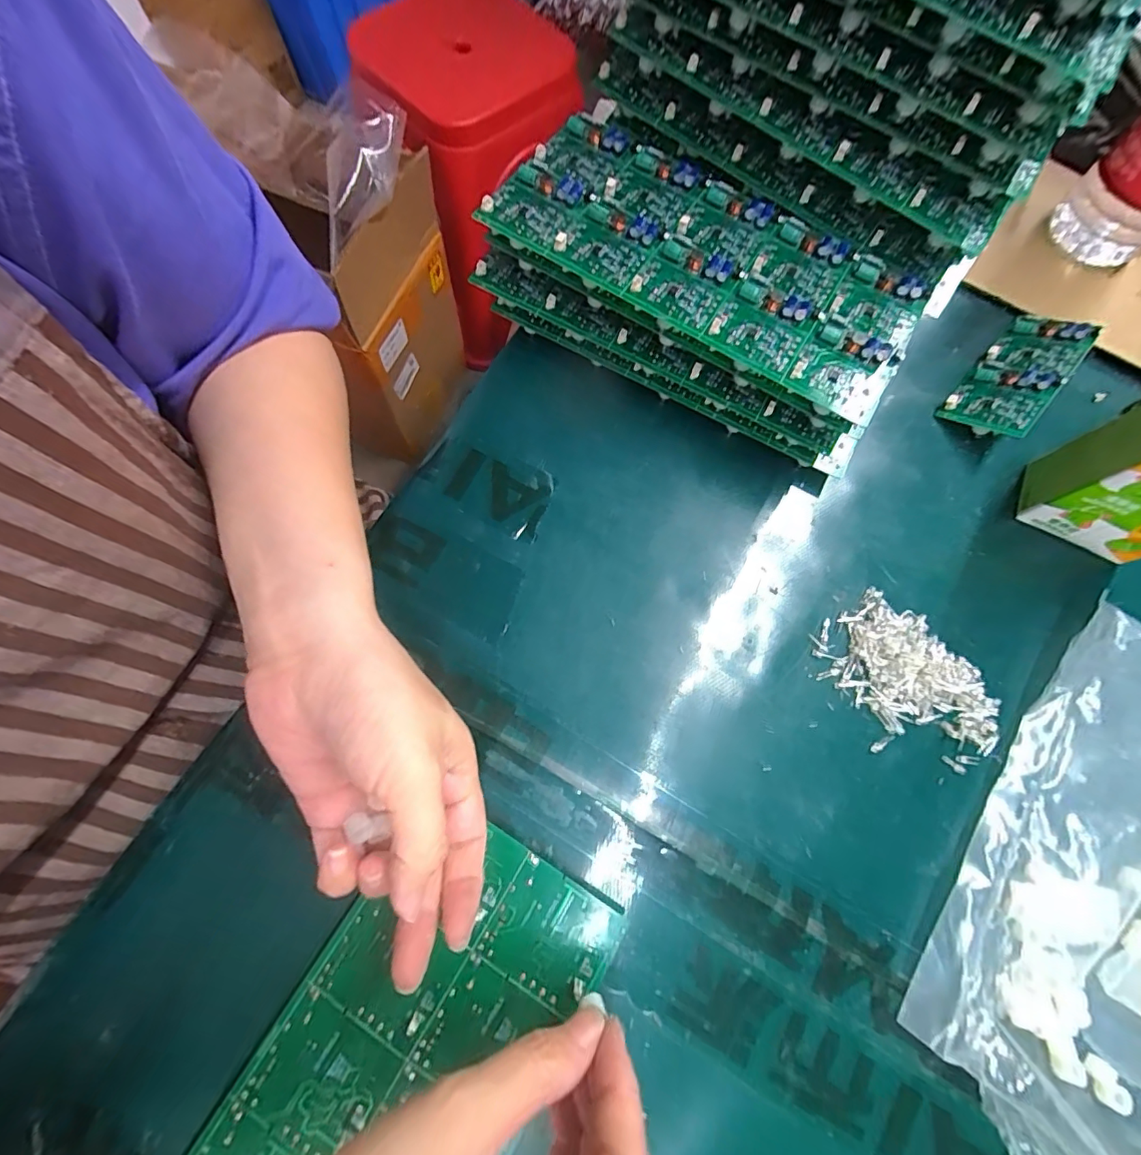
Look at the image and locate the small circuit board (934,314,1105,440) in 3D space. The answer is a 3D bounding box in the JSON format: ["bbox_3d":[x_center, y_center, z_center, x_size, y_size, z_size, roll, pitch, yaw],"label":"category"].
[{"bbox_3d":[0.277,-0.126,0.306,0.101,0.012,0.045,-46,55,-11],"label":"small circuit board"}]

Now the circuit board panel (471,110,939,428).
[{"bbox_3d":[0.072,-0.173,0.264,0.223,0.008,0.101,31,76,7],"label":"circuit board panel"}]

